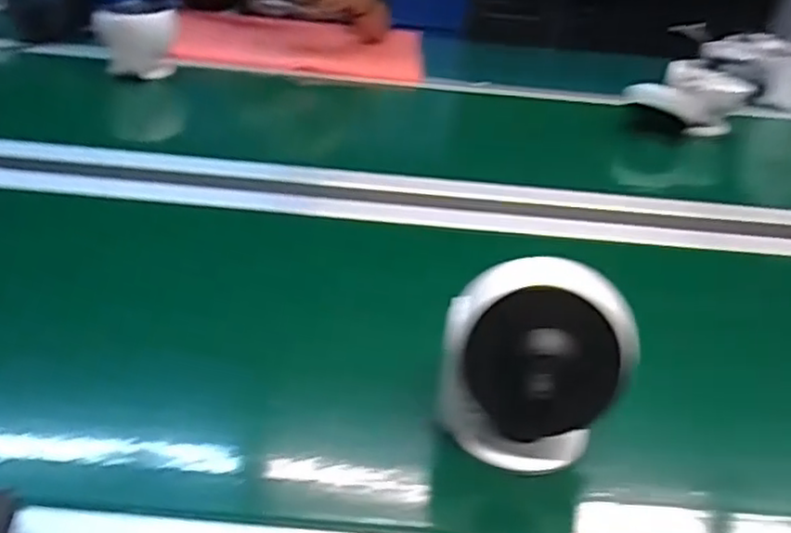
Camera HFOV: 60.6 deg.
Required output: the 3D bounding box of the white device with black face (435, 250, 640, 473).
[{"bbox_3d":[0.091,0.069,0.452,0.116,0.122,0.081,7,31,3],"label":"white device with black face"}]

